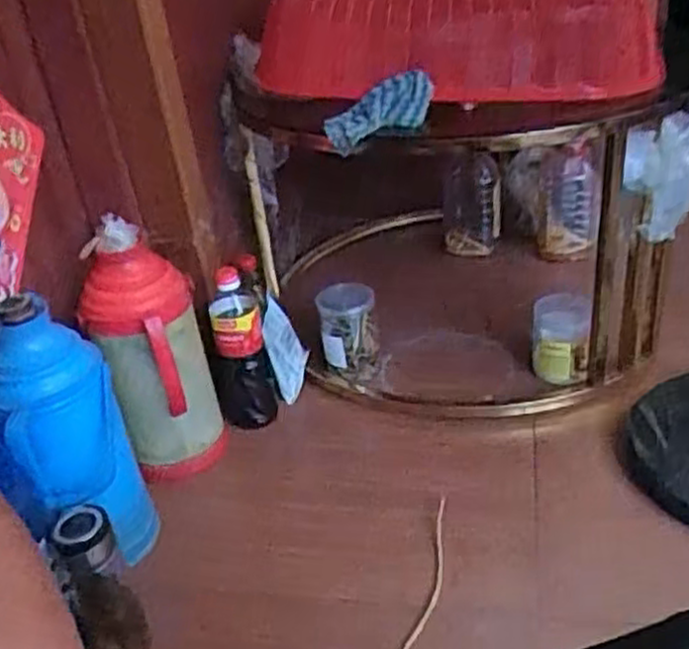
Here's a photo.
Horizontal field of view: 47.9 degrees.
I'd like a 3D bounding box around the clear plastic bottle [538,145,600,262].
[{"bbox_3d":[0.494,-0.272,1.716,0.125,0.231,0.136,2,32,15],"label":"clear plastic bottle"}]

